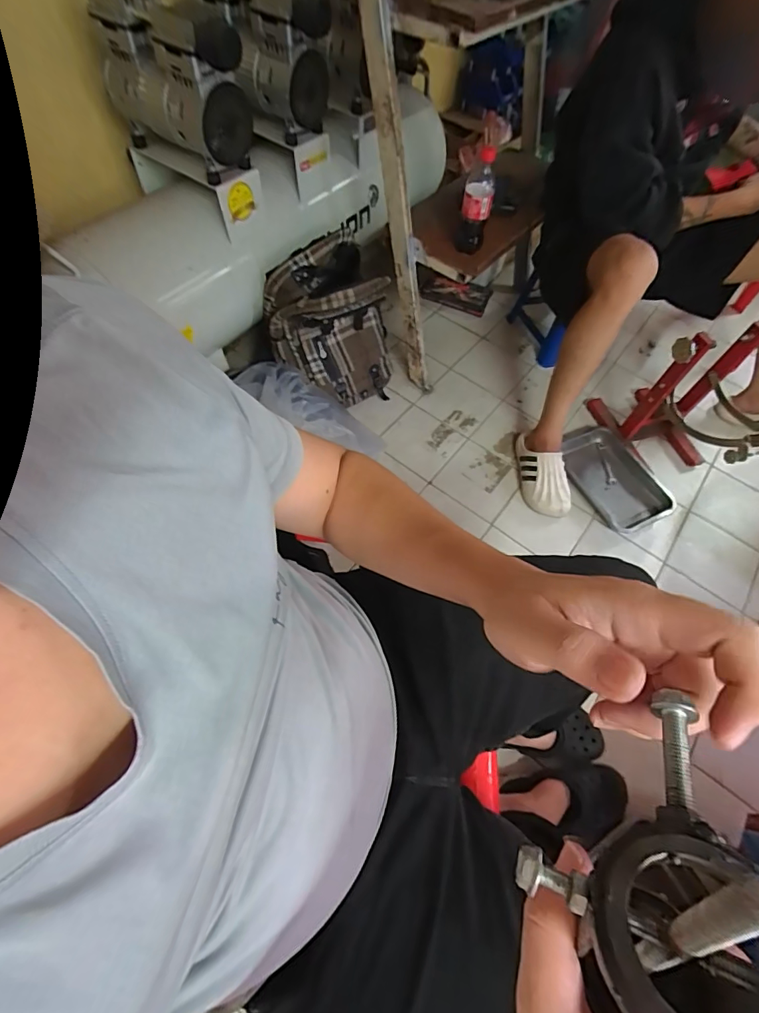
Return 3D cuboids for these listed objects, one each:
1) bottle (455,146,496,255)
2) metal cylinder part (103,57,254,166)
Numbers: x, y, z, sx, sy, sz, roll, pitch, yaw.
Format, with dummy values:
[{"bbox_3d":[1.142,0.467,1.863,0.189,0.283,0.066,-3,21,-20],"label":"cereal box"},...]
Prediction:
[{"bbox_3d":[0.209,-0.649,0.958,0.064,0.200,0.072,13,61,4],"label":"bottle"},{"bbox_3d":[-0.363,-0.732,0.808,0.236,0.117,0.110,29,64,12],"label":"metal cylinder part"}]

